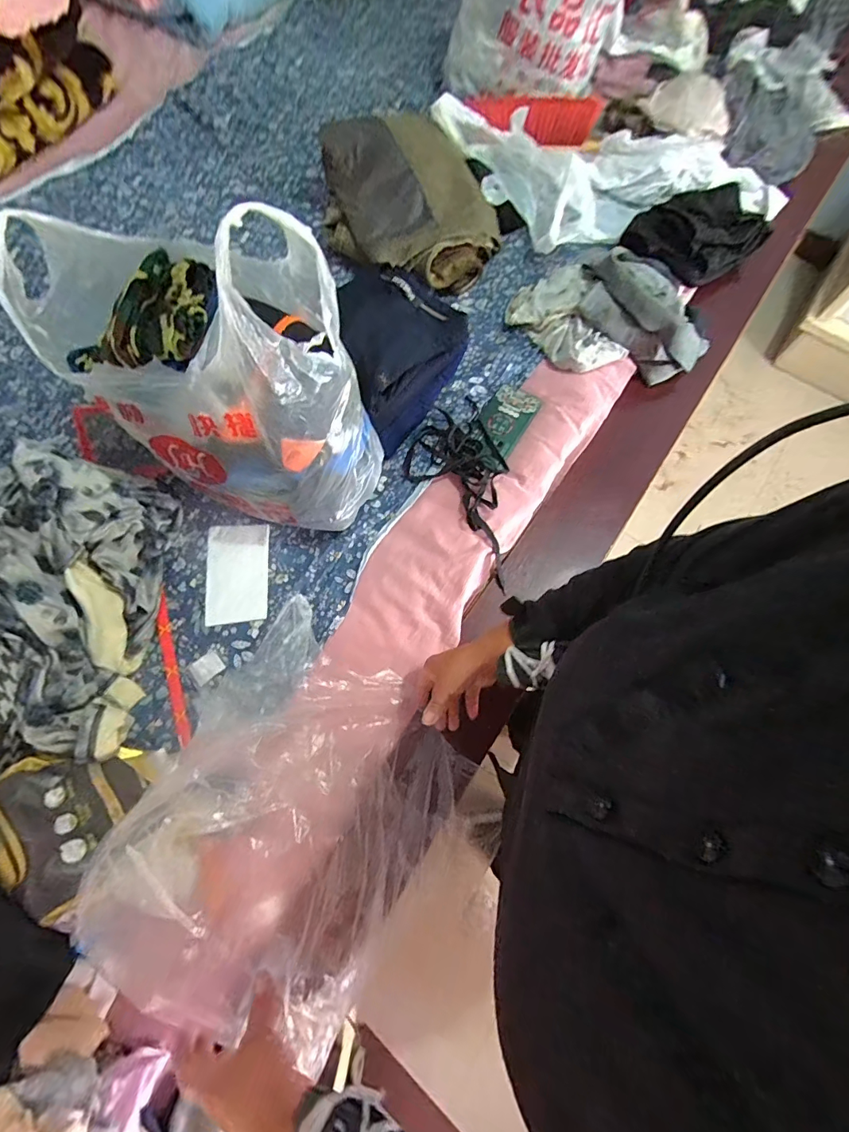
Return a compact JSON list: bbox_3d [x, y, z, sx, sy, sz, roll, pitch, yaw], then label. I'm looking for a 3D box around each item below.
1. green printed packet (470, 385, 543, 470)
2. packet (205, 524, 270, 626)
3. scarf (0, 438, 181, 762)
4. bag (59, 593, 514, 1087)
[{"bbox_3d":[0.124,-0.230,0.733,0.076,0.009,0.170,29,66,10],"label":"green printed packet"},{"bbox_3d":[-0.263,0.007,0.635,0.082,0.008,0.149,-7,70,-4],"label":"packet"},{"bbox_3d":[-0.425,0.035,0.547,0.153,0.153,0.362,-5,70,-4],"label":"scarf"},{"bbox_3d":[-0.137,0.257,0.483,0.315,0.161,0.357,29,71,9],"label":"bag"}]

